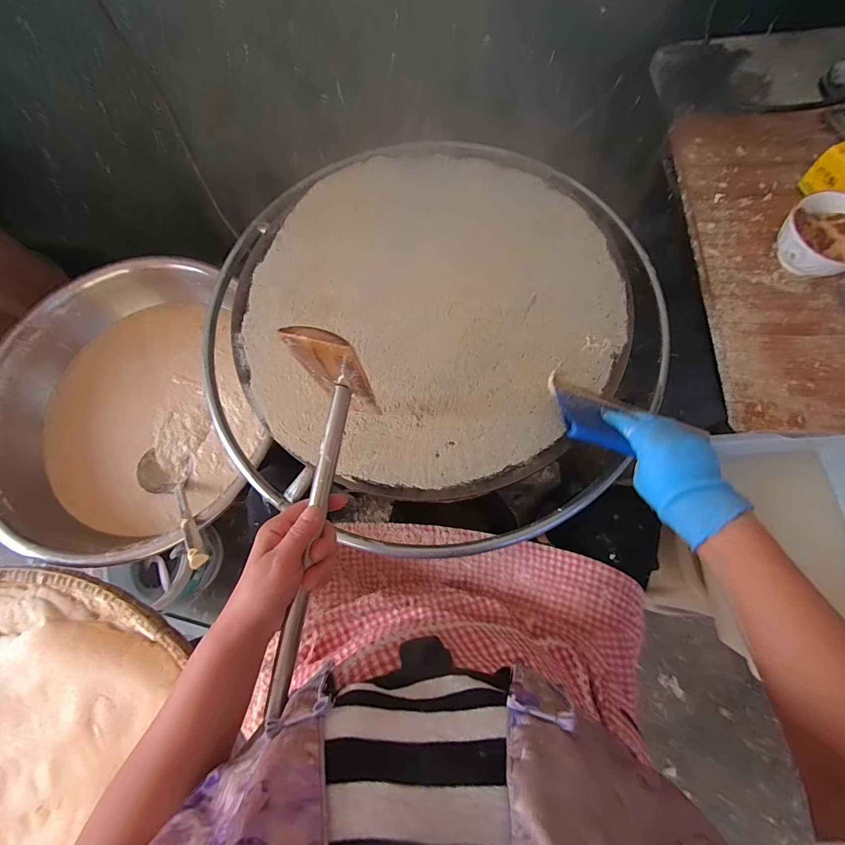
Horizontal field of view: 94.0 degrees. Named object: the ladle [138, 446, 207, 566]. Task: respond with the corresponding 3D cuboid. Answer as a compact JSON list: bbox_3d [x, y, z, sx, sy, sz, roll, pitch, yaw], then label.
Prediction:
[{"bbox_3d":[-0.439,0.143,0.693,0.369,0.072,0.061,19,69,46],"label":"ladle"}]

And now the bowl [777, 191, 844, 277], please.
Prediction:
[{"bbox_3d":[0.568,-0.258,0.561,0.108,0.065,0.113,0,72,1],"label":"bowl"}]

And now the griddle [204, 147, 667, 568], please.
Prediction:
[{"bbox_3d":[0.005,-0.154,0.585,0.631,0.037,0.647,5,74,5],"label":"griddle"}]

